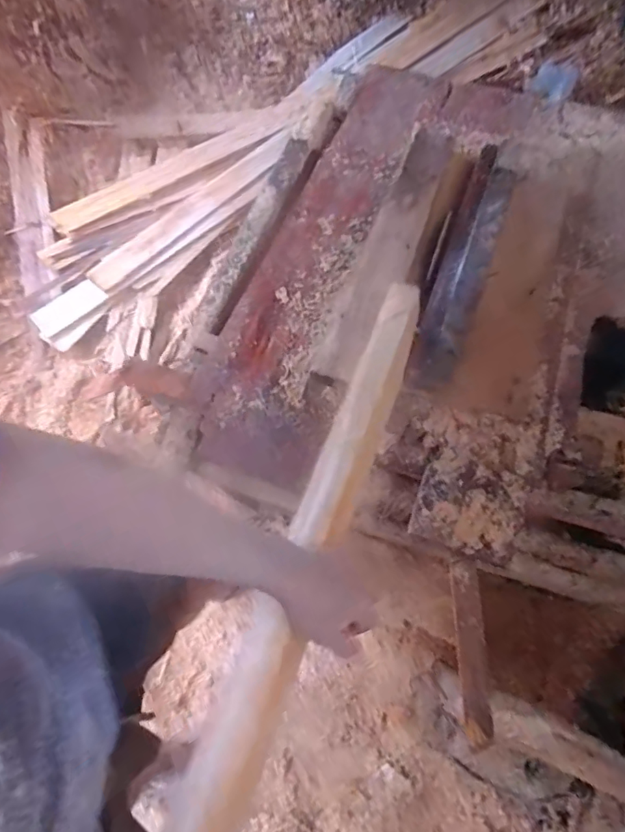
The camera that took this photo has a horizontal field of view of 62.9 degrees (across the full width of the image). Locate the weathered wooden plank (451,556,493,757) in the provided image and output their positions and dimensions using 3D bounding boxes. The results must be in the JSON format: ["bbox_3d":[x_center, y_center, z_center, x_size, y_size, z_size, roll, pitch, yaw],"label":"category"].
[{"bbox_3d":[0.214,0.313,0.685,0.033,0.038,0.221,1,64,1],"label":"weathered wooden plank"}]

